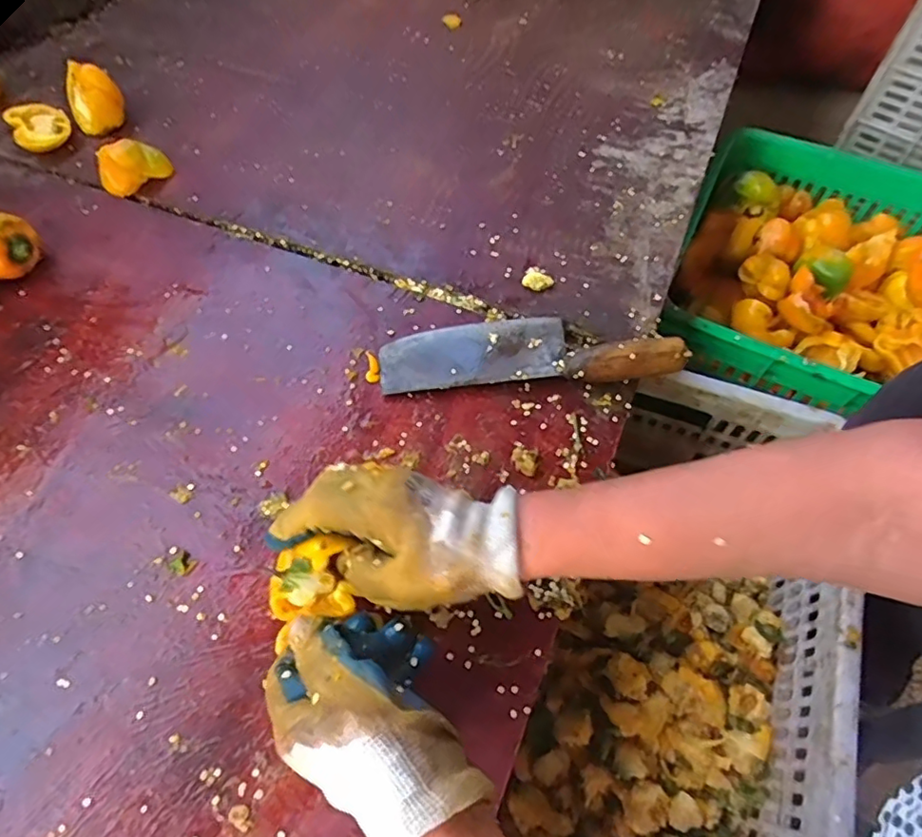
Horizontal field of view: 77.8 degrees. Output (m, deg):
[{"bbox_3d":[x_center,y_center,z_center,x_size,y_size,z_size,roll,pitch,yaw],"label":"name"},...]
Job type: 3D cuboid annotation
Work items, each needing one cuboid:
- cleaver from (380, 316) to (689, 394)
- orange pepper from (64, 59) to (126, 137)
[{"bbox_3d":[0.057,-0.064,0.491,0.254,0.034,0.077,-2,61,0],"label":"cleaver"},{"bbox_3d":[-0.419,-0.365,0.651,0.059,0.059,0.048,-33,66,-16],"label":"orange pepper"}]

